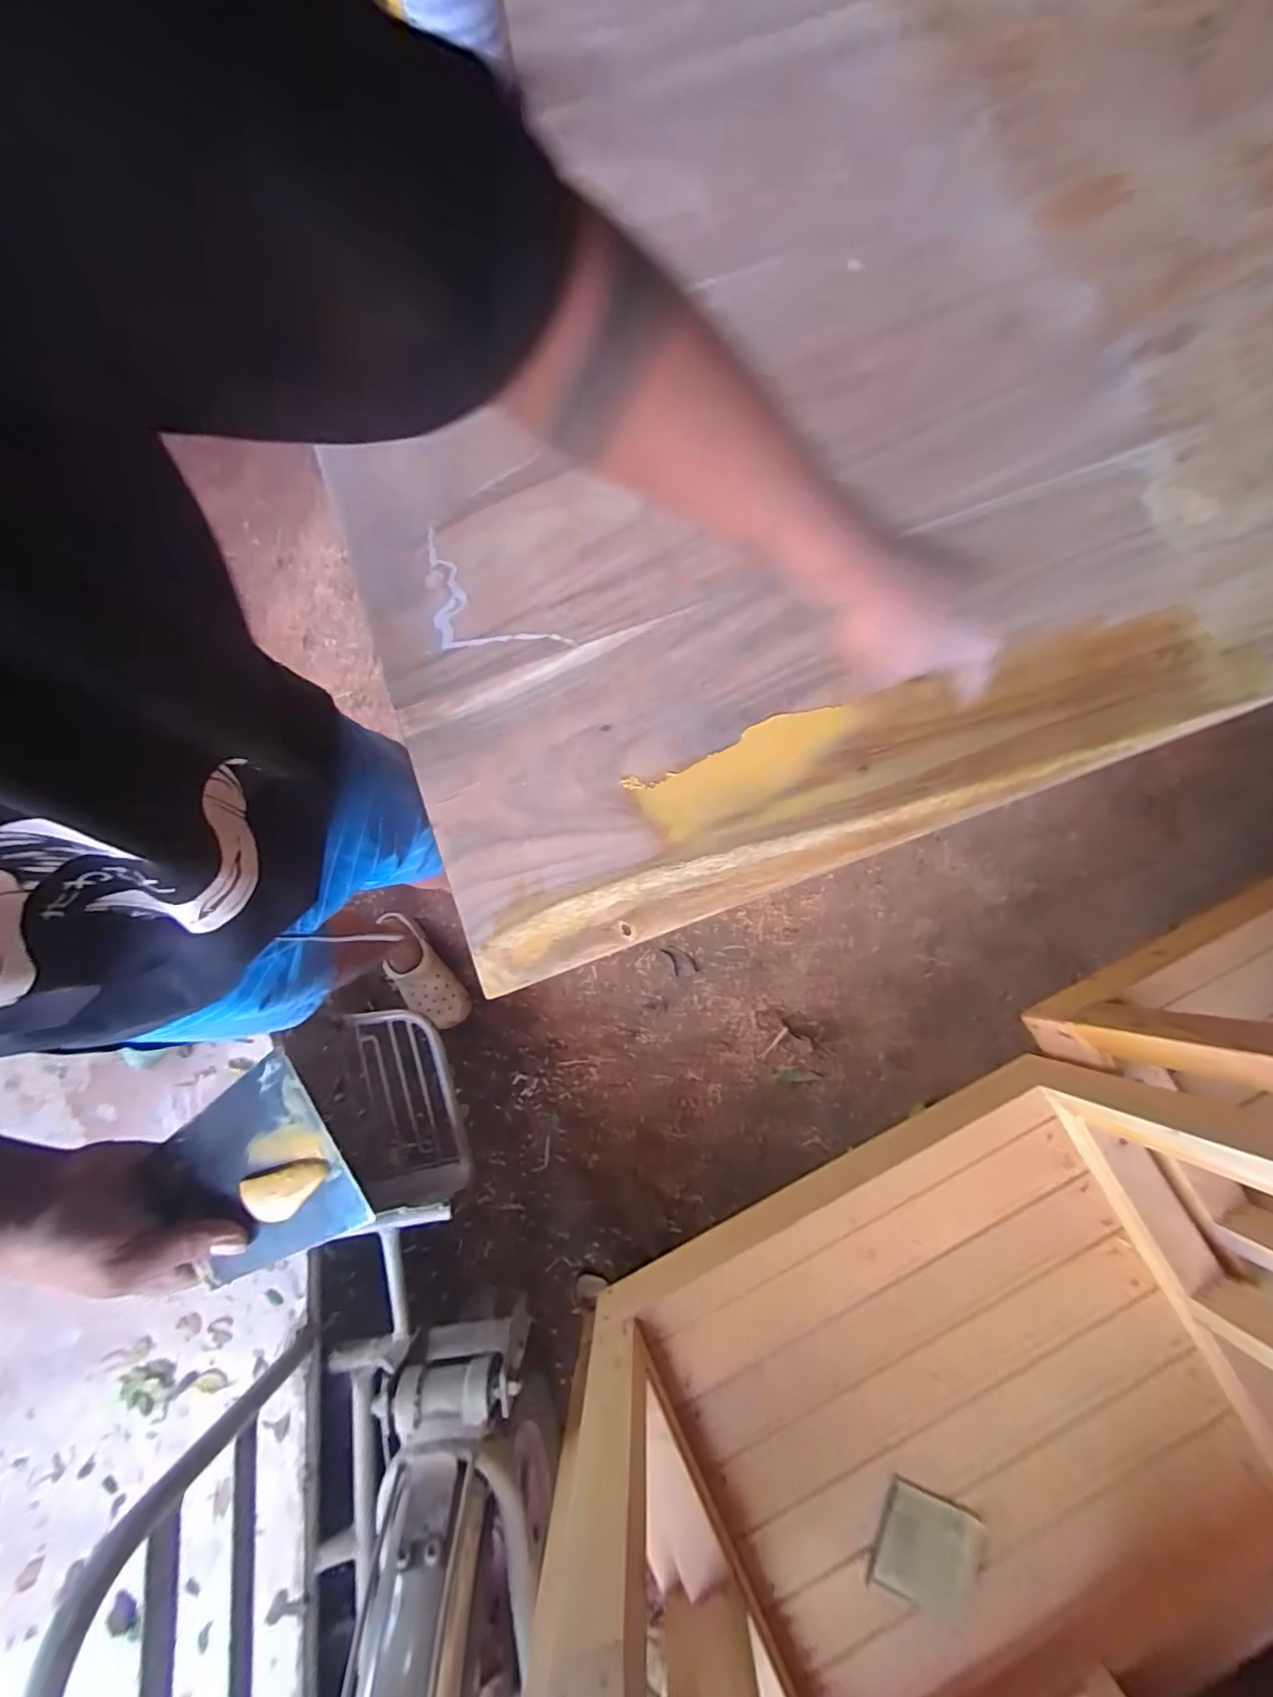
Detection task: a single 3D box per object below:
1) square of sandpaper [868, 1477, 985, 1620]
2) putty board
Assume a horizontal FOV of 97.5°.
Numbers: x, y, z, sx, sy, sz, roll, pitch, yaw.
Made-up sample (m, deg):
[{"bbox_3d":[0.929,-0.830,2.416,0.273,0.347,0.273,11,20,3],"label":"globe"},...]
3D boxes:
[{"bbox_3d":[0.350,0.848,0.673,0.106,0.010,0.106,19,68,20],"label":"square of sandpaper"},{"bbox_3d":[-0.223,0.193,0.333,0.085,0.015,0.109,-30,88,-6],"label":"putty board"}]

